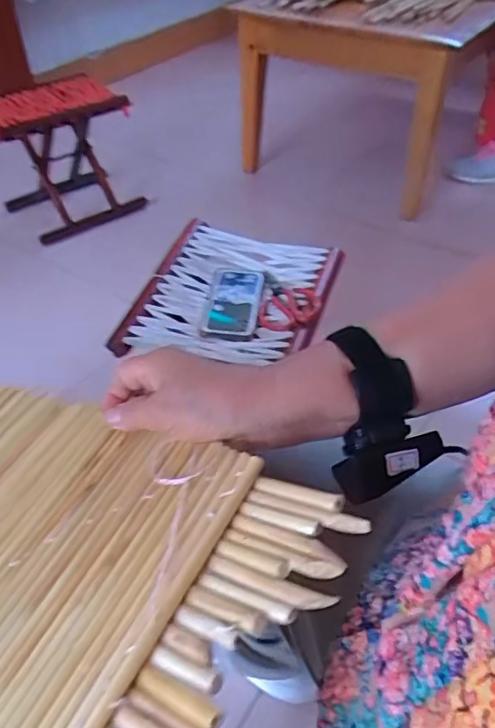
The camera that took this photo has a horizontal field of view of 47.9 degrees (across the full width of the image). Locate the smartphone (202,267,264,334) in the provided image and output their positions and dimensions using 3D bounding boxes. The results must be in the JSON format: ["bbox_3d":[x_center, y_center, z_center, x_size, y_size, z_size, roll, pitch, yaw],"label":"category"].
[{"bbox_3d":[-0.021,-0.101,0.832,0.079,0.016,0.163,2,44,6],"label":"smartphone"}]

